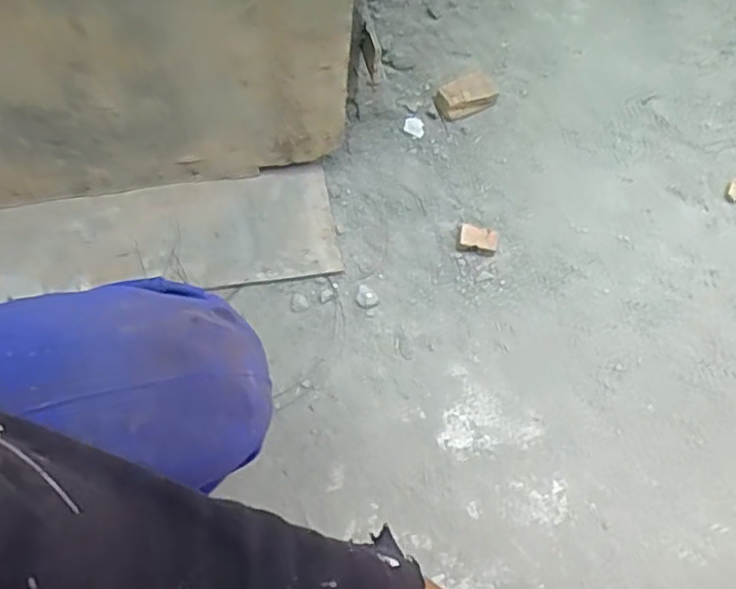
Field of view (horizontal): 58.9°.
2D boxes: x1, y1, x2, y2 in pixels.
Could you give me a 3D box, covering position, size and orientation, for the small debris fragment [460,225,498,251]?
[{"bbox_3d":[0.149,-0.073,0.880,0.050,0.027,0.028,14,62,4],"label":"small debris fragment"}]

